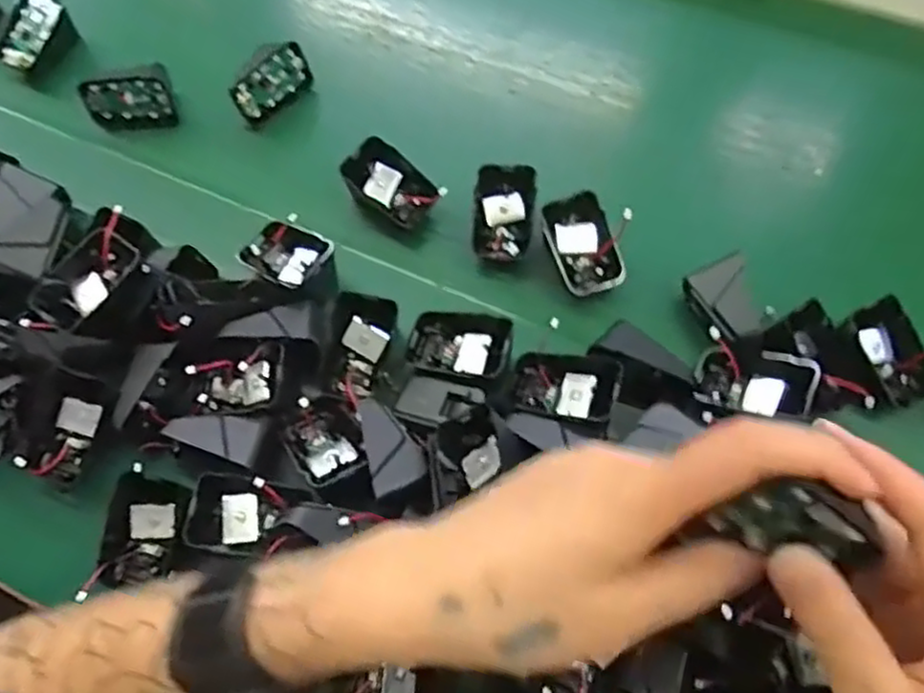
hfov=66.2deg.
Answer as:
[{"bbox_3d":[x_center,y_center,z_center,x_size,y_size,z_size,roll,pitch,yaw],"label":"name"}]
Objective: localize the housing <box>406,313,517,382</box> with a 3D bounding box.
[{"bbox_3d":[0.000,-0.001,0.460,0.069,0.022,0.045,8,76,25],"label":"housing"}]

